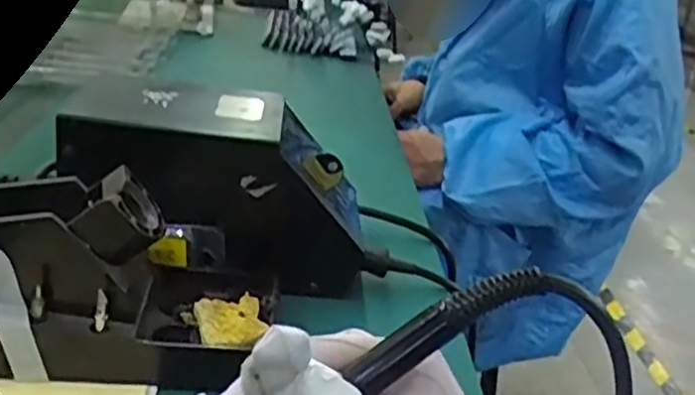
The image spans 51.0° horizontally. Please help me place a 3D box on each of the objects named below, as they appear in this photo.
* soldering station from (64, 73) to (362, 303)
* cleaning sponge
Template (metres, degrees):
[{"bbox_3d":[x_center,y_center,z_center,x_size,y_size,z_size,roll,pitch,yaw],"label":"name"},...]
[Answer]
[{"bbox_3d":[-0.077,-0.011,0.475,0.172,0.109,0.097,10,23,2],"label":"soldering station"},{"bbox_3d":[-0.063,0.066,0.396,0.035,0.004,0.050,-5,24,-18],"label":"cleaning sponge"}]

